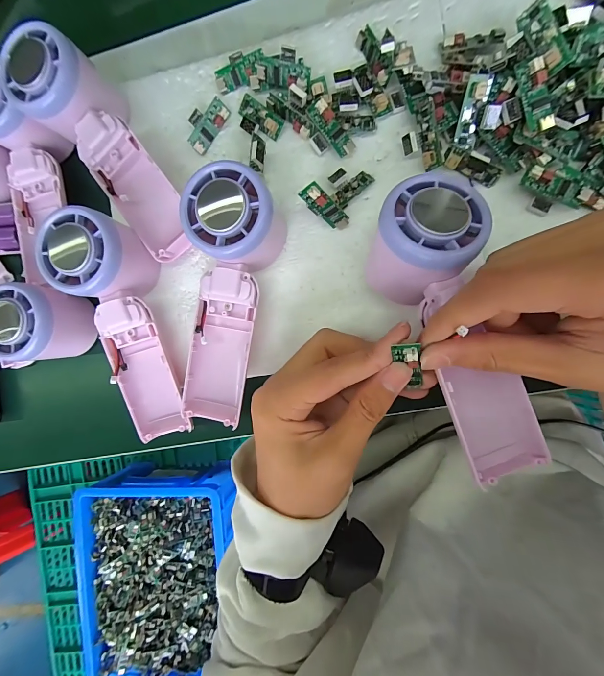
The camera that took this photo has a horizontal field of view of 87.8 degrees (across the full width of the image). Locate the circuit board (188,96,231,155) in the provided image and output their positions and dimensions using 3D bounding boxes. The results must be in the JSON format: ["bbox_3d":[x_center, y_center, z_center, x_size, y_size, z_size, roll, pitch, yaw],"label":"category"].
[{"bbox_3d":[-0.072,-0.160,0.235,0.020,0.006,0.038,34,100,-28],"label":"circuit board"}]

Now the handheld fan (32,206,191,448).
[{"bbox_3d":[-0.127,-0.007,0.235,0.059,0.052,0.167,-7,111,9],"label":"handheld fan"}]

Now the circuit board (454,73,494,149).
[{"bbox_3d":[0.109,-0.143,0.199,0.013,0.008,0.038,7,130,9],"label":"circuit board"}]

